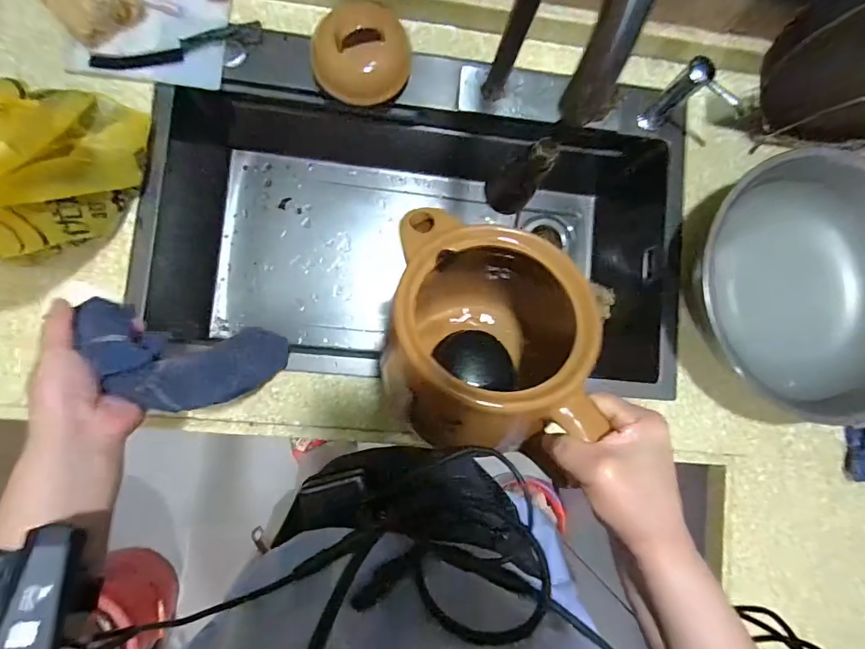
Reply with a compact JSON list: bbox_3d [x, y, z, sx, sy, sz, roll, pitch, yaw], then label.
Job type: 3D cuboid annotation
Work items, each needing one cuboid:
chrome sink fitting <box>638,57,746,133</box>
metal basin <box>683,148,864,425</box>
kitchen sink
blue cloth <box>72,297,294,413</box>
[{"bbox_3d":[0.341,-0.286,0.596,0.025,0.121,0.084,-39,91,-7],"label":"chrome sink fitting"},{"bbox_3d":[0.514,-0.054,0.600,0.359,0.110,0.337,1,85,-6],"label":"metal basin"},{"bbox_3d":[-0.014,-0.139,0.719,0.725,0.245,0.402,6,86,-5],"label":"kitchen sink"},{"bbox_3d":[-0.237,0.034,0.478,0.063,0.249,0.098,-5,85,16],"label":"blue cloth"}]

